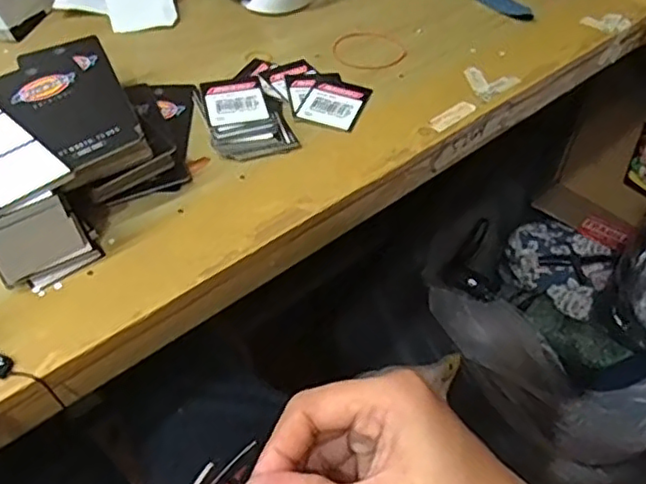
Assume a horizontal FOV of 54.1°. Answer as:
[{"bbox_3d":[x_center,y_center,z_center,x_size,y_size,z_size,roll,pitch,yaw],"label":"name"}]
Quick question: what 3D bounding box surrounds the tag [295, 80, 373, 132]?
[{"bbox_3d":[0.008,-0.089,0.408,0.037,0.004,0.044,17,50,15],"label":"tag"}]

